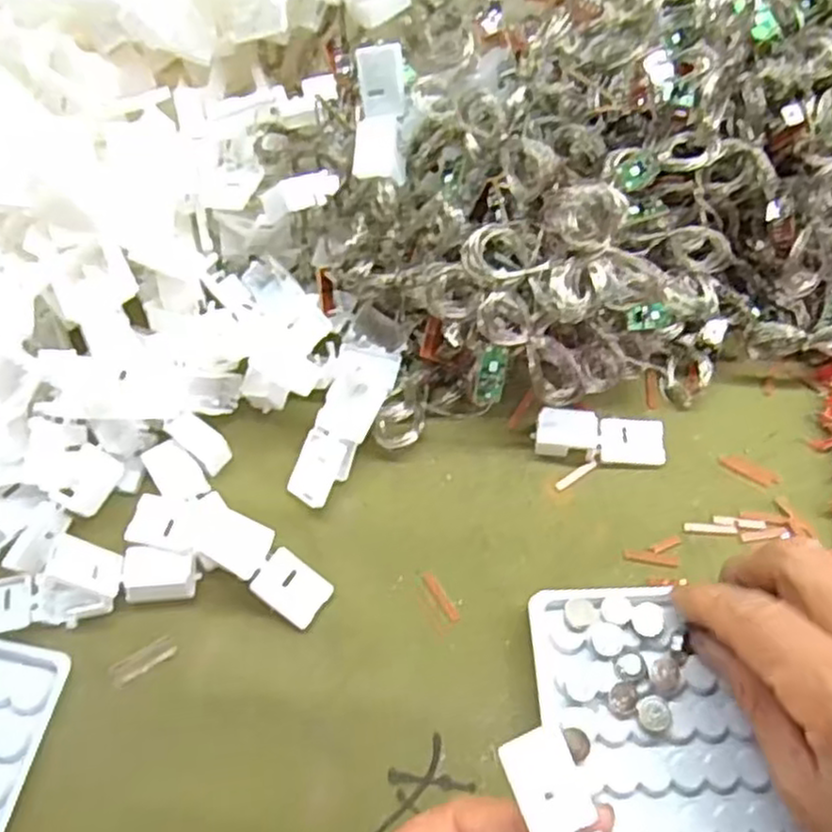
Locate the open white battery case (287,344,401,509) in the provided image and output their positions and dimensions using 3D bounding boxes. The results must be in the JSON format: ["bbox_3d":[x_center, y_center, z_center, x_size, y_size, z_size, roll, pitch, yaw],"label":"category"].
[{"bbox_3d":[-0.029,0.001,0.304,0.027,0.012,0.073,16,67,8],"label":"open white battery case"}]

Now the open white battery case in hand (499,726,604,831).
[{"bbox_3d":[0.042,0.115,0.201,0.021,0.014,0.054,-22,77,-8],"label":"open white battery case in hand"}]

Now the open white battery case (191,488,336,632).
[{"bbox_3d":[-0.063,0.054,0.283,0.064,0.017,0.022,33,70,14],"label":"open white battery case"}]

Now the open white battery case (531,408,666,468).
[{"bbox_3d":[0.078,0.009,0.310,0.055,0.010,0.020,3,66,2],"label":"open white battery case"}]

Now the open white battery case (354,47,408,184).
[{"bbox_3d":[-0.015,-0.121,0.298,0.020,0.014,0.050,1,96,2],"label":"open white battery case"}]

